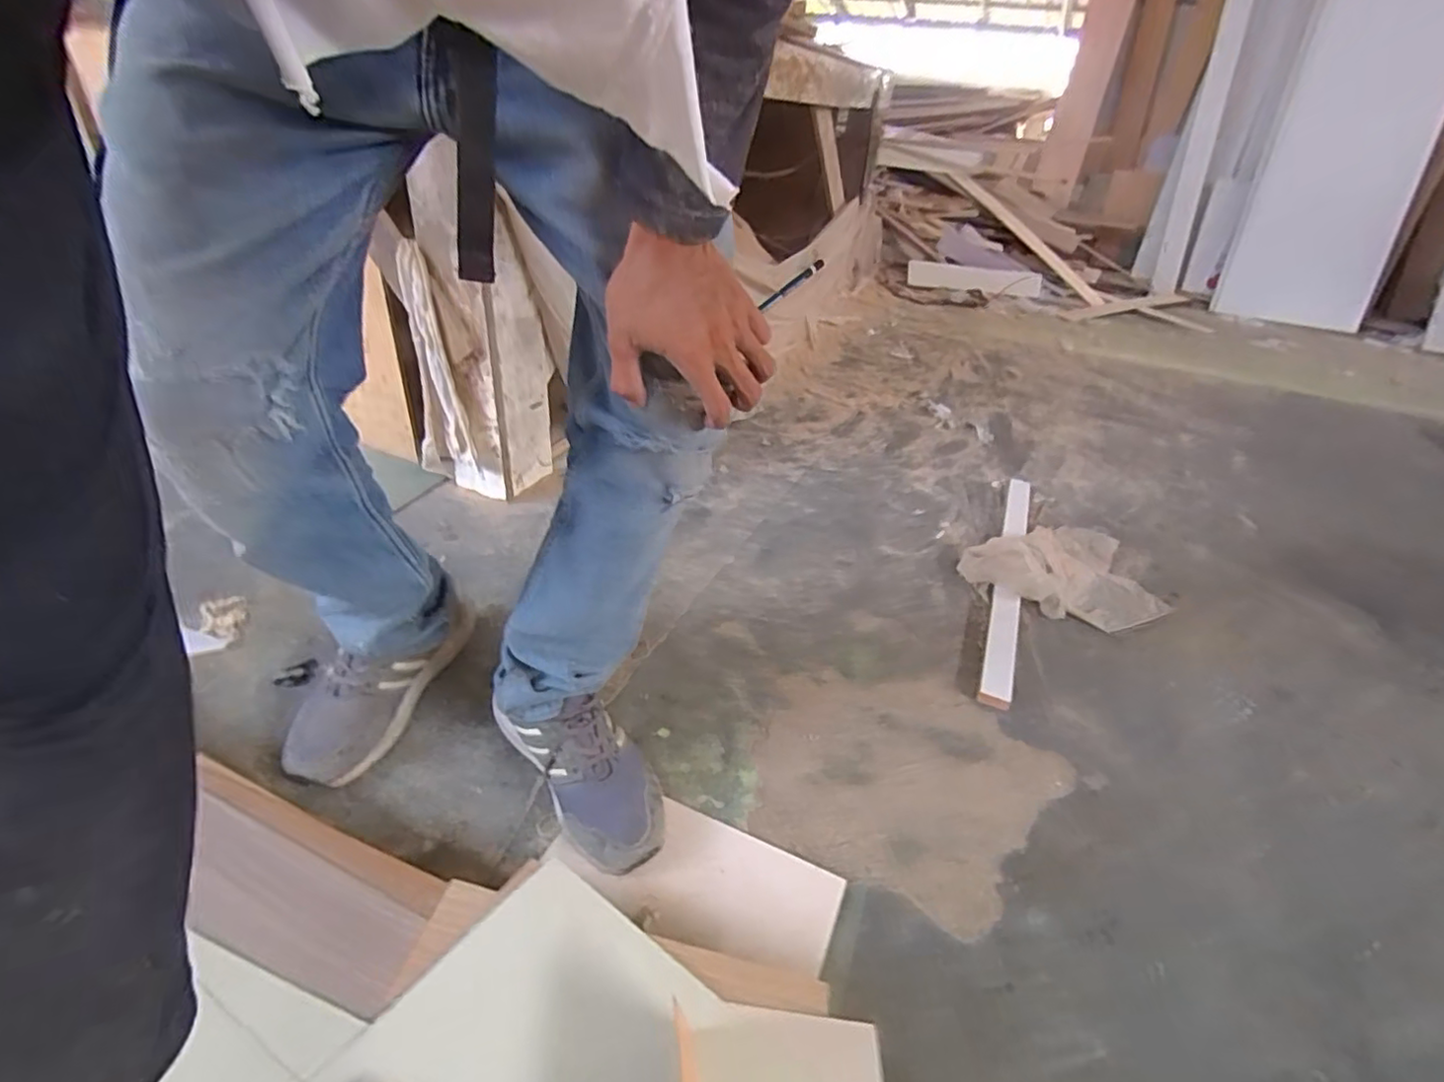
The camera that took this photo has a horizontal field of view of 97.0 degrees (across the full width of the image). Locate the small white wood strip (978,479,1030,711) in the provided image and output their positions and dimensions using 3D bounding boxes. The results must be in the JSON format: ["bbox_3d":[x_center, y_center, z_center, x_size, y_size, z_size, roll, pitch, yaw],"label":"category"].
[{"bbox_3d":[0.505,0.049,1.121,0.044,0.020,0.681,17,37,18],"label":"small white wood strip"}]

